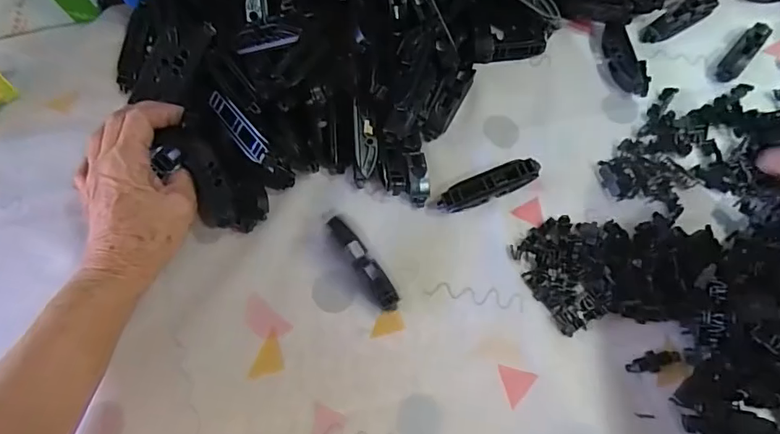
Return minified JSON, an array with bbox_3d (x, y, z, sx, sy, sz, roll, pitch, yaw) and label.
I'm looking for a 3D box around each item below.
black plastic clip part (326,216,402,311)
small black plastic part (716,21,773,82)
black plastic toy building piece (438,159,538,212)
[{"bbox_3d":[-0.019,0.033,0.355,0.016,0.013,0.077,-35,89,-12],"label":"black plastic clip part"},{"bbox_3d":[0.315,-0.148,0.434,0.018,0.017,0.072,40,73,17],"label":"small black plastic part"},{"bbox_3d":[0.076,-0.024,0.378,0.079,0.019,0.017,-19,68,-6],"label":"black plastic toy building piece"}]

